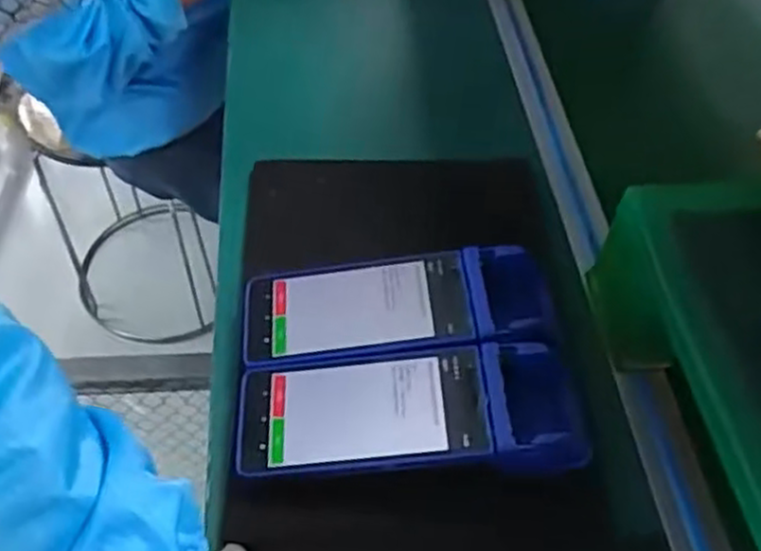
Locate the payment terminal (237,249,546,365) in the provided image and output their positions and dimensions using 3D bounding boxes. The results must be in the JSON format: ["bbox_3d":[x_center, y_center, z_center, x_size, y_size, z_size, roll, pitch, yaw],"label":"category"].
[{"bbox_3d":[0.011,0.023,0.544,0.221,0.048,0.088,0,53,-5],"label":"payment terminal"}]

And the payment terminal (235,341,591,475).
[{"bbox_3d":[0.018,0.090,0.494,0.223,0.059,0.086,2,53,-3],"label":"payment terminal"}]

